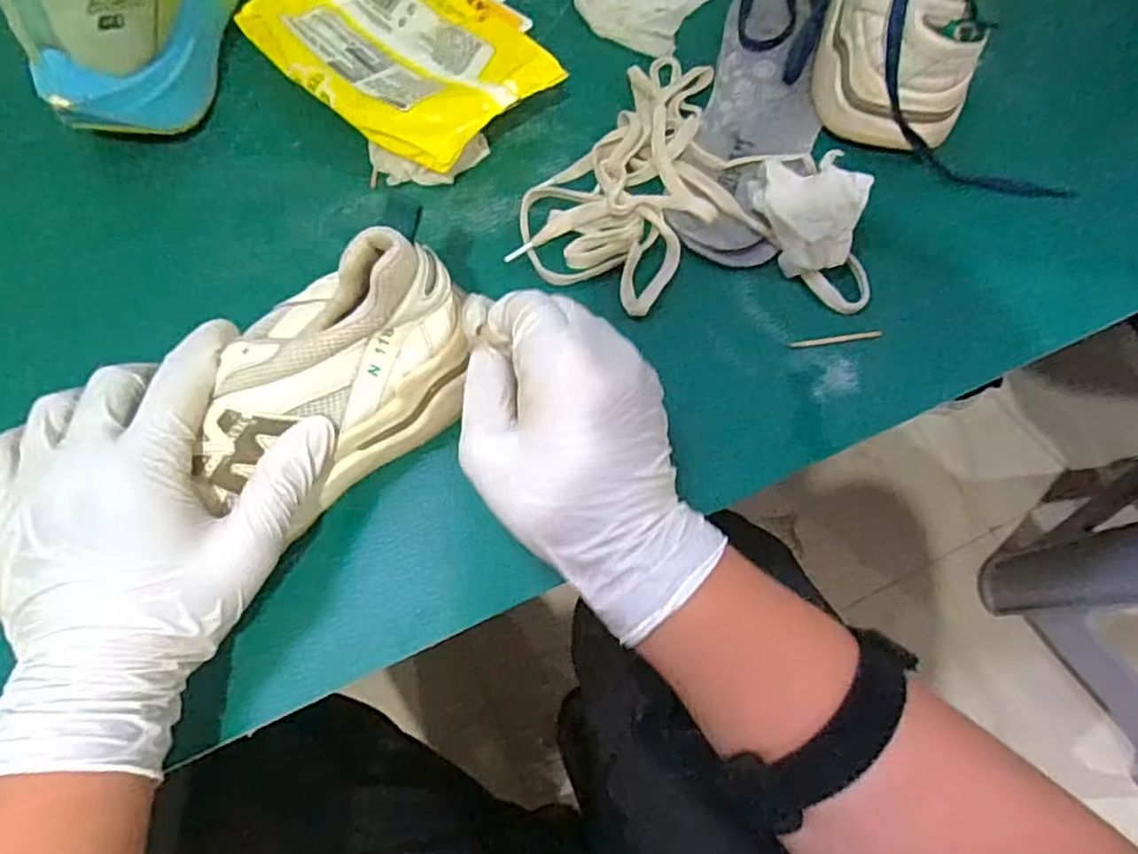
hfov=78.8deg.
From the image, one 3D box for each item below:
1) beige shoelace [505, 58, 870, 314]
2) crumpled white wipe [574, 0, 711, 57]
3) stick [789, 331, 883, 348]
[{"bbox_3d":[0.084,-0.134,0.394,0.188,0.022,0.170,24,70,7],"label":"beige shoelace"},{"bbox_3d":[0.056,-0.295,0.462,0.076,0.006,0.106,31,71,10],"label":"crumpled white wipe"},{"bbox_3d":[0.144,-0.047,0.373,0.049,0.005,0.005,-7,69,-4],"label":"stick"}]

